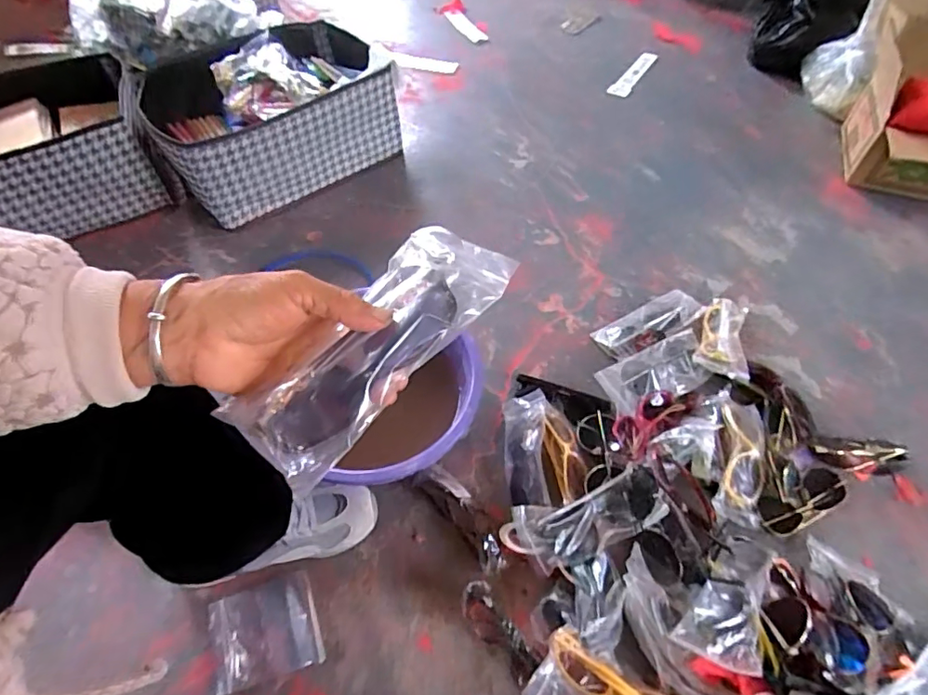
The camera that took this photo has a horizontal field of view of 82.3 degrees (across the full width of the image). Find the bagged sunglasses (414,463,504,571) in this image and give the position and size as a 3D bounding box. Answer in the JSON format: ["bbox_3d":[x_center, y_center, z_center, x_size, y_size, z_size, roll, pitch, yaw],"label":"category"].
[{"bbox_3d":[-0.001,0.211,0.676,0.048,0.031,0.154,-33,61,-22],"label":"bagged sunglasses"}]

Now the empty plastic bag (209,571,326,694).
[{"bbox_3d":[-0.227,0.325,0.607,0.115,0.009,0.099,-16,56,-11],"label":"empty plastic bag"}]

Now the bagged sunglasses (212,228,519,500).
[{"bbox_3d":[-0.048,-0.007,0.307,0.070,0.025,0.178,30,60,22],"label":"bagged sunglasses"}]

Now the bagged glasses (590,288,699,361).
[{"bbox_3d":[0.309,-0.040,0.876,0.190,0.027,0.077,-23,58,-16],"label":"bagged glasses"}]

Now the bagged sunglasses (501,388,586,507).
[{"bbox_3d":[0.108,0.136,0.733,0.108,0.041,0.177,-5,53,-4],"label":"bagged sunglasses"}]

